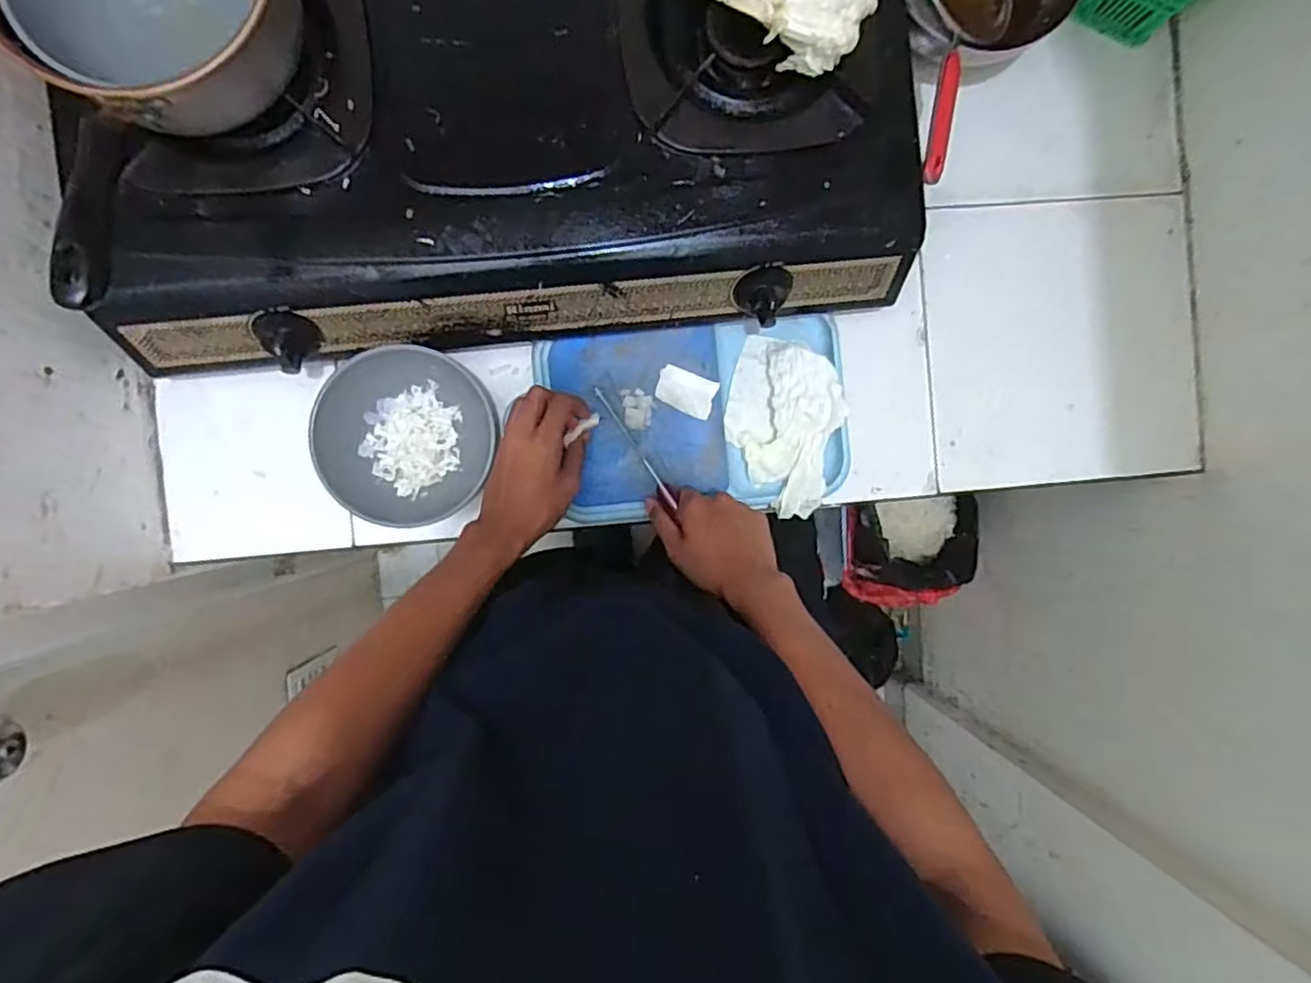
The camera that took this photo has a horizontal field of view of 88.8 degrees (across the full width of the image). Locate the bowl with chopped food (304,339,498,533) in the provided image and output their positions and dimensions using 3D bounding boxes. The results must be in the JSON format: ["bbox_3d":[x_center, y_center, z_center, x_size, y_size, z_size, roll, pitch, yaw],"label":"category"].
[{"bbox_3d":[-0.232,-0.051,0.635,0.144,0.085,0.159,4,91,-5],"label":"bowl with chopped food"}]

